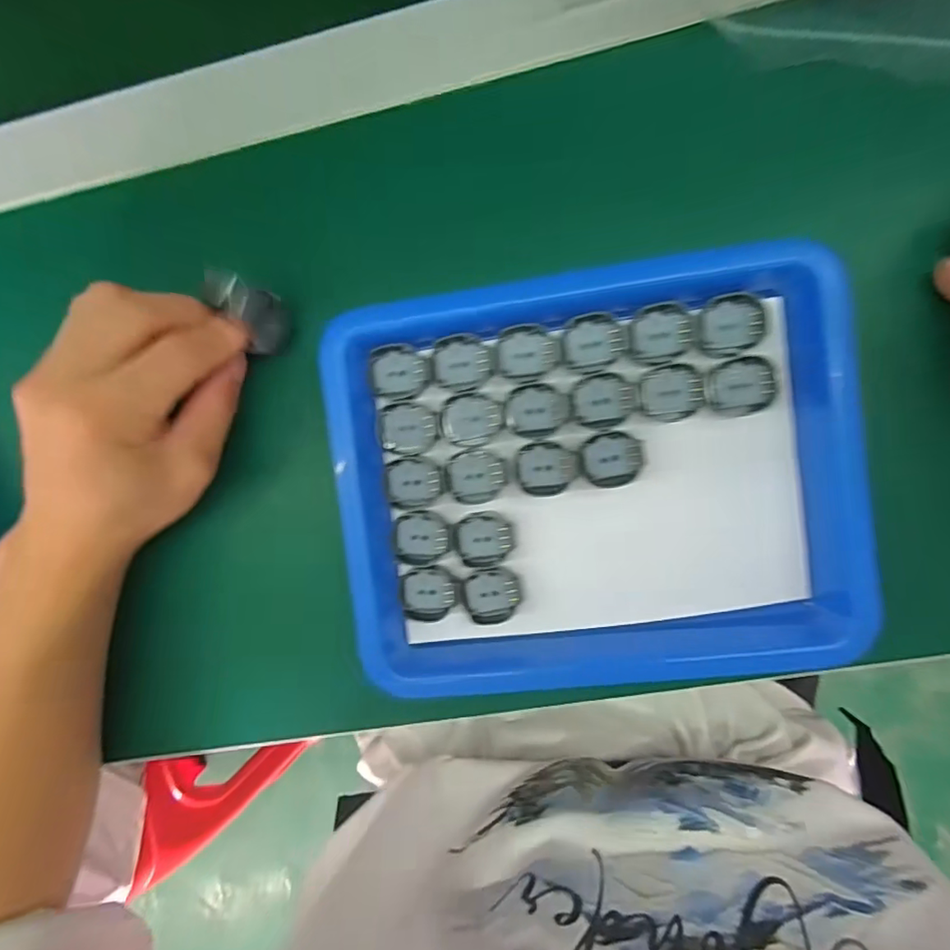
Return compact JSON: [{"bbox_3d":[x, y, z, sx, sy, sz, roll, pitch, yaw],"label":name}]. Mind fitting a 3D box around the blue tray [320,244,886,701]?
[{"bbox_3d":[0.052,0.007,0.244,0.221,0.038,0.197,-6,93,7],"label":"blue tray"}]

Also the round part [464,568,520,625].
[{"bbox_3d":[0.008,0.057,0.249,0.025,0.004,0.025,0,93,7],"label":"round part"}]

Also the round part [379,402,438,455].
[{"bbox_3d":[-0.031,-0.022,0.249,0.026,0.004,0.024,-5,93,7],"label":"round part"}]

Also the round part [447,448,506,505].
[{"bbox_3d":[0.000,0.001,0.249,0.026,0.004,0.025,0,93,7],"label":"round part"}]

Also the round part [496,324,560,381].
[{"bbox_3d":[0.023,-0.054,0.239,0.028,0.006,0.023,-1,93,7],"label":"round part"}]

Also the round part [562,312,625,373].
[{"bbox_3d":[0.052,-0.059,0.237,0.026,0.004,0.024,0,93,7],"label":"round part"}]

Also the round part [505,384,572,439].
[{"bbox_3d":[0.028,-0.029,0.241,0.028,0.004,0.023,-2,93,7],"label":"round part"}]

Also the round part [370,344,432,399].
[{"bbox_3d":[-0.035,-0.048,0.248,0.027,0.006,0.023,-2,93,7],"label":"round part"}]

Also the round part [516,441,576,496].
[{"bbox_3d":[0.032,-0.003,0.242,0.026,0.004,0.024,-2,93,7],"label":"round part"}]

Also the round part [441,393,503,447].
[{"bbox_3d":[-0.001,-0.025,0.246,0.027,0.004,0.023,0,93,7],"label":"round part"}]

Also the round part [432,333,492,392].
[{"bbox_3d":[-0.006,-0.051,0.245,0.026,0.005,0.025,-6,93,7],"label":"round part"}]

